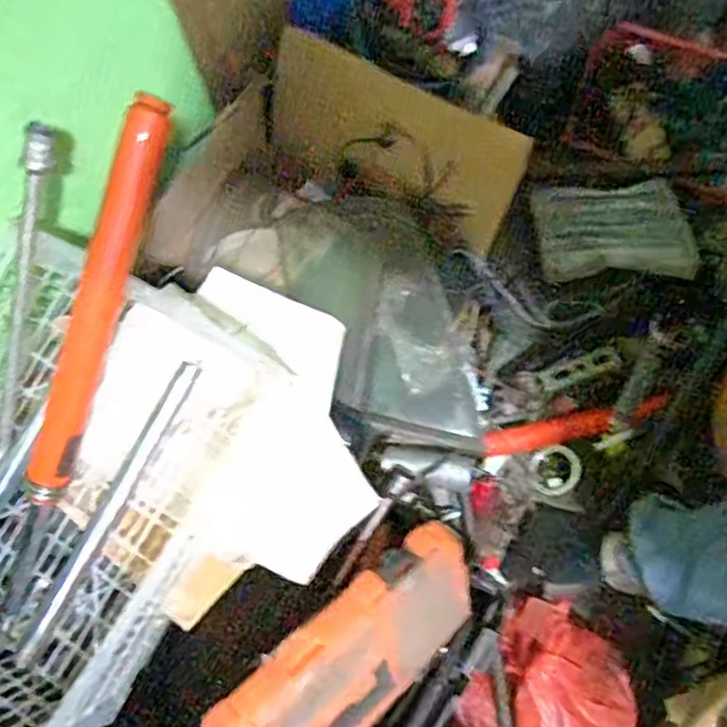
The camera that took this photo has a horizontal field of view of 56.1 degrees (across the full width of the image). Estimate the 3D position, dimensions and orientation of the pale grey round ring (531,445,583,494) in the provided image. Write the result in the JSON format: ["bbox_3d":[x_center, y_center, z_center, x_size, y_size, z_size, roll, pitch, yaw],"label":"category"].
[{"bbox_3d":[0.283,0.154,0.996,0.073,0.014,0.067,-1,72,2],"label":"pale grey round ring"}]

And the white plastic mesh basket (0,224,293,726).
[{"bbox_3d":[-0.317,0.112,0.722,0.314,0.140,0.465,23,74,9],"label":"white plastic mesh basket"}]

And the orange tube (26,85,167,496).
[{"bbox_3d":[-0.246,-0.047,0.625,0.042,0.045,0.388,25,105,10],"label":"orange tube"}]

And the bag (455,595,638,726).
[{"bbox_3d":[0.242,0.425,0.862,0.200,0.099,0.211,32,76,12],"label":"bag"}]

